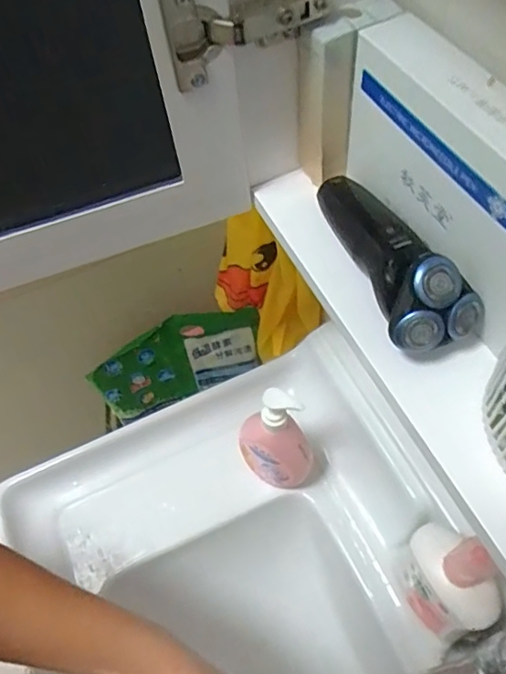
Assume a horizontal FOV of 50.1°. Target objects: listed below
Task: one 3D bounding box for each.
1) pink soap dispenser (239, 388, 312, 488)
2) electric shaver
[{"bbox_3d":[0.023,0.118,0.604,0.088,0.179,0.045,22,61,17],"label":"pink soap dispenser"},{"bbox_3d":[0.087,-0.063,0.349,0.056,0.049,0.150,-18,58,-8],"label":"electric shaver"}]

